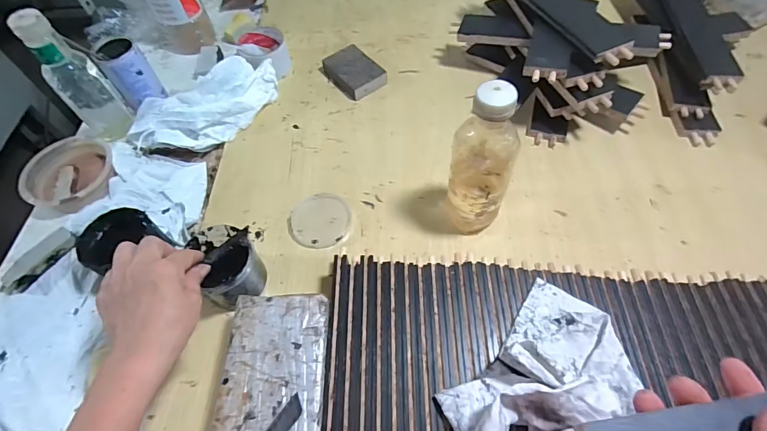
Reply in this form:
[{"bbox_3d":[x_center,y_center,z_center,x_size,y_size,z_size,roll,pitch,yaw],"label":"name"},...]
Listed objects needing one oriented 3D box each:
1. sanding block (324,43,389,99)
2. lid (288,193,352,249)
[{"bbox_3d":[-0.049,-0.248,0.705,0.076,0.024,0.109,-38,64,-18],"label":"sanding block"},{"bbox_3d":[-0.088,0.006,0.561,0.084,0.007,0.087,-2,58,3],"label":"lid"}]

